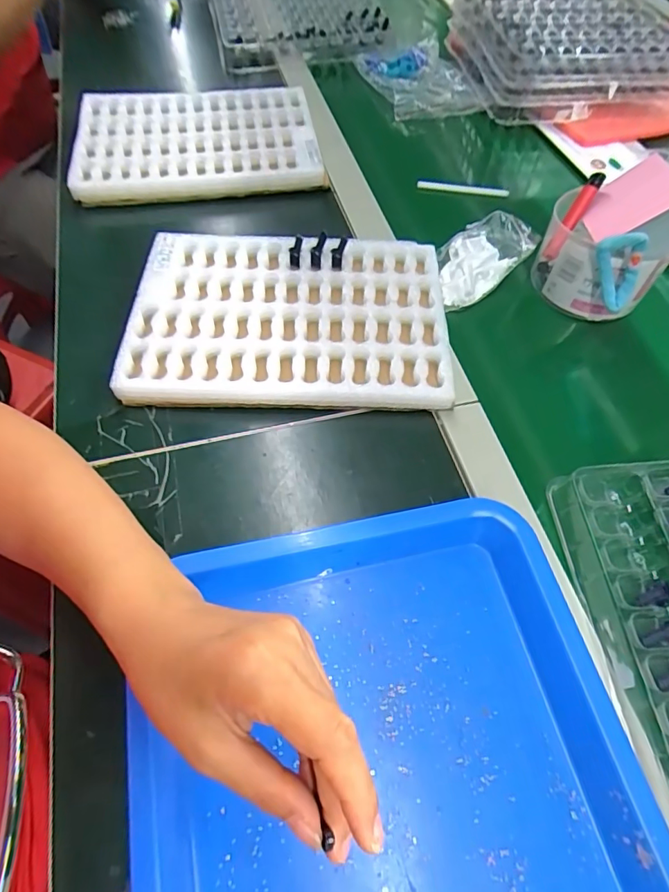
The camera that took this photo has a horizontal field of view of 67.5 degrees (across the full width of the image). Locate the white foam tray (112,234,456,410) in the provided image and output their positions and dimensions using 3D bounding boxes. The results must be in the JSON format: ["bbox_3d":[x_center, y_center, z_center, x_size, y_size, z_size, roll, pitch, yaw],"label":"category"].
[{"bbox_3d":[-0.039,-0.114,0.450,0.269,0.027,0.184,2,60,-1],"label":"white foam tray"}]

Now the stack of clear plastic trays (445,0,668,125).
[{"bbox_3d":[0.312,-0.551,0.692,0.246,0.070,0.253,-9,61,-7],"label":"stack of clear plastic trays"}]

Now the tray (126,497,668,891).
[{"bbox_3d":[0.035,0.198,0.263,0.275,0.031,0.320,-8,61,-7],"label":"tray"}]

